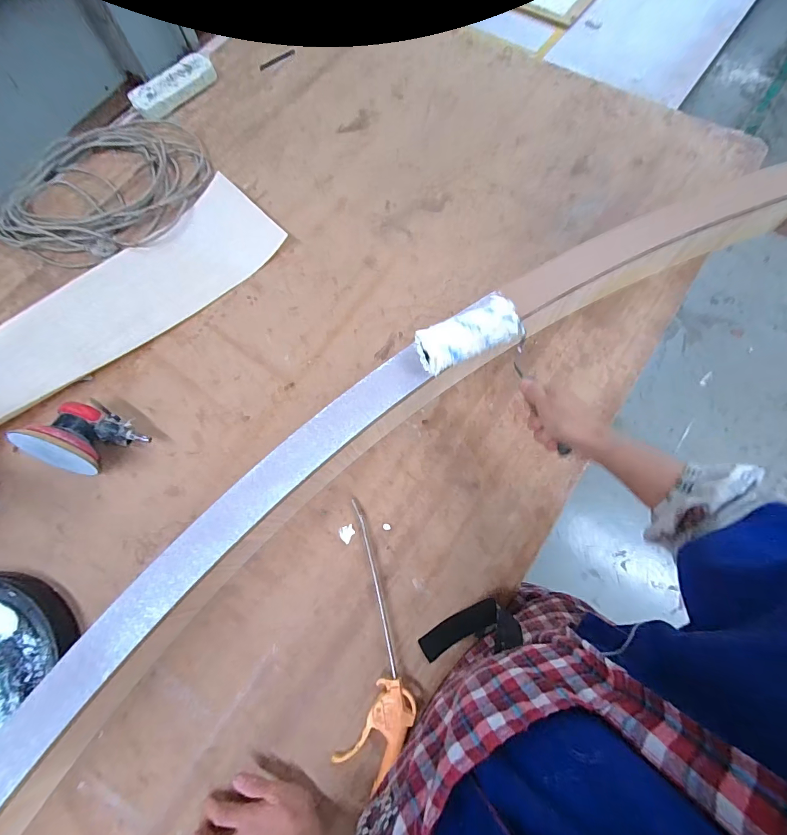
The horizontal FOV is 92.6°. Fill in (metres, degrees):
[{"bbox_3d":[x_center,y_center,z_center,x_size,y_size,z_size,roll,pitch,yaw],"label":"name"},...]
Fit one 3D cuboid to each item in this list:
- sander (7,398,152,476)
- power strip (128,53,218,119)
[{"bbox_3d":[-0.476,0.035,0.581,0.140,0.101,0.113,23,75,8],"label":"sander"},{"bbox_3d":[-0.501,-0.759,0.855,0.066,0.029,0.199,42,79,13],"label":"power strip"}]

